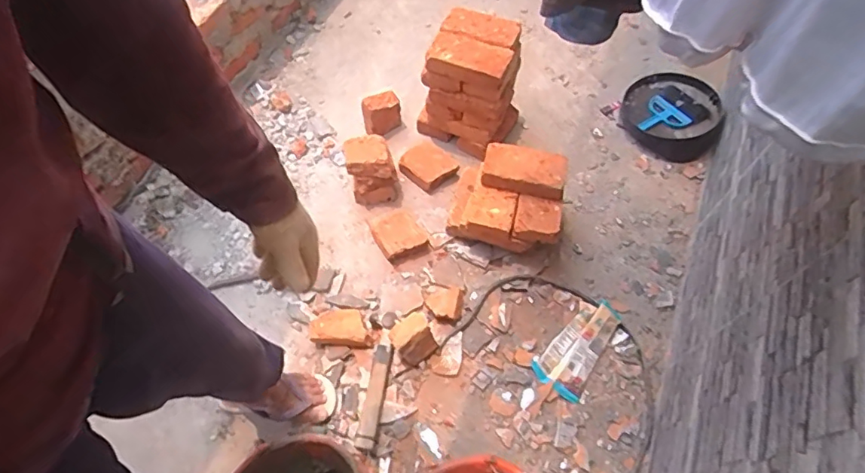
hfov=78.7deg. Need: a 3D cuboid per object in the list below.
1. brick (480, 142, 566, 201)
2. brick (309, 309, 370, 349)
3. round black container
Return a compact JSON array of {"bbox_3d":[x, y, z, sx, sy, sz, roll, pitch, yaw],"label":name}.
[{"bbox_3d":[0.217,-0.159,1.256,0.193,0.064,0.109,12,60,5],"label":"brick"},{"bbox_3d":[-0.203,0.206,1.189,0.144,0.044,0.083,4,59,1],"label":"brick"},{"bbox_3d":[0.681,-0.352,1.514,0.262,0.118,0.240,0,59,-1],"label":"round black container"}]

